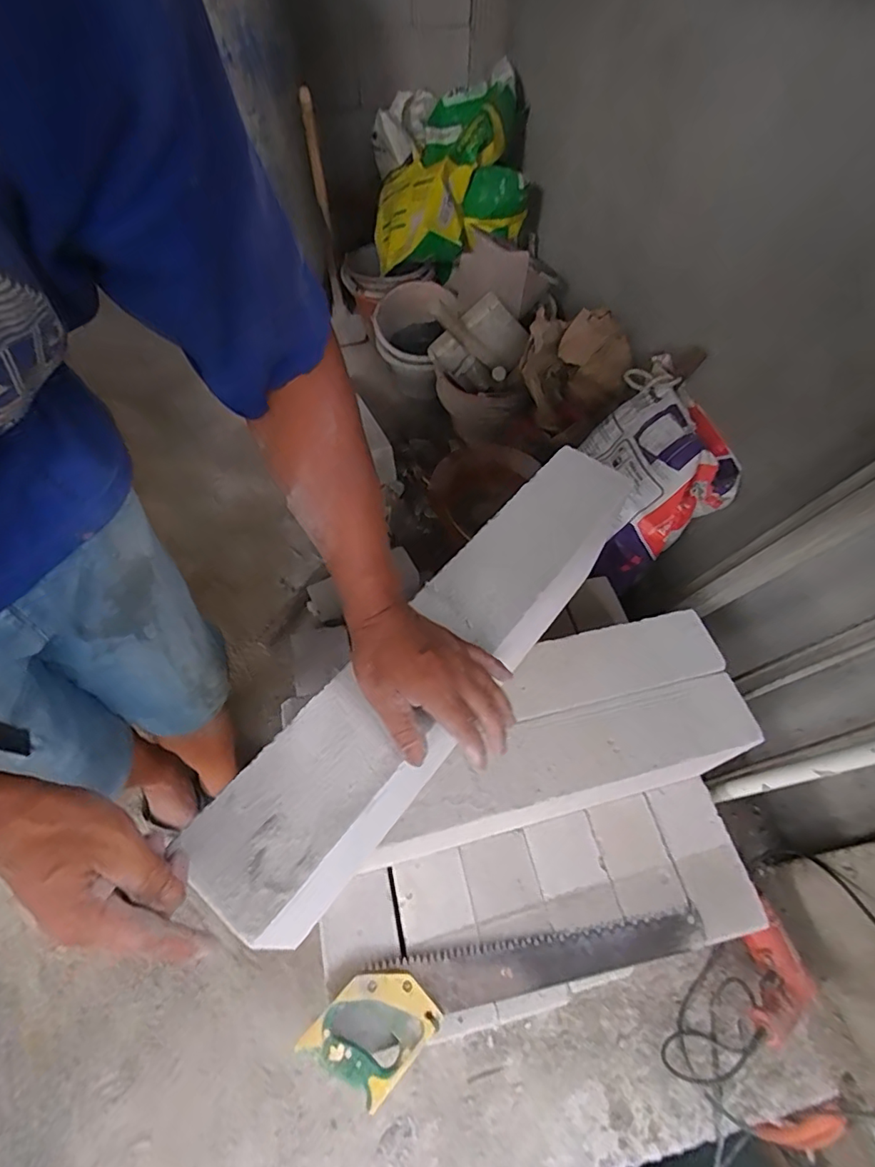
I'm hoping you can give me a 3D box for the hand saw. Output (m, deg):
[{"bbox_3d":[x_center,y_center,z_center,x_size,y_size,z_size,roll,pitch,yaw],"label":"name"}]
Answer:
[{"bbox_3d":[0.101,0.504,0.680,0.527,0.038,0.120,-11,57,-9],"label":"hand saw"}]

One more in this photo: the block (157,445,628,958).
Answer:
[{"bbox_3d":[0.018,0.079,0.571,0.114,0.148,0.580,34,58,19],"label":"block"}]

